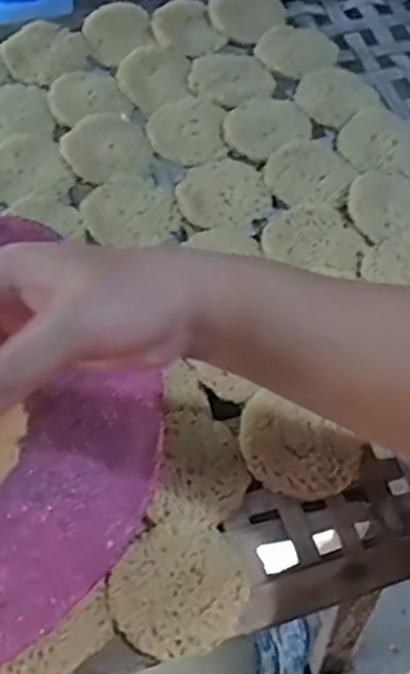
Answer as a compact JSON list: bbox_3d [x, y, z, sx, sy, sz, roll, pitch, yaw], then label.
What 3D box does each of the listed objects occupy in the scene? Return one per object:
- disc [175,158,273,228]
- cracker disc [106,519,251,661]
[{"bbox_3d":[0.014,-0.122,0.561,0.074,0.007,0.073,1,58,-2],"label":"disc"},{"bbox_3d":[-0.014,0.145,0.393,0.075,0.014,0.077,1,58,-2],"label":"cracker disc"}]

